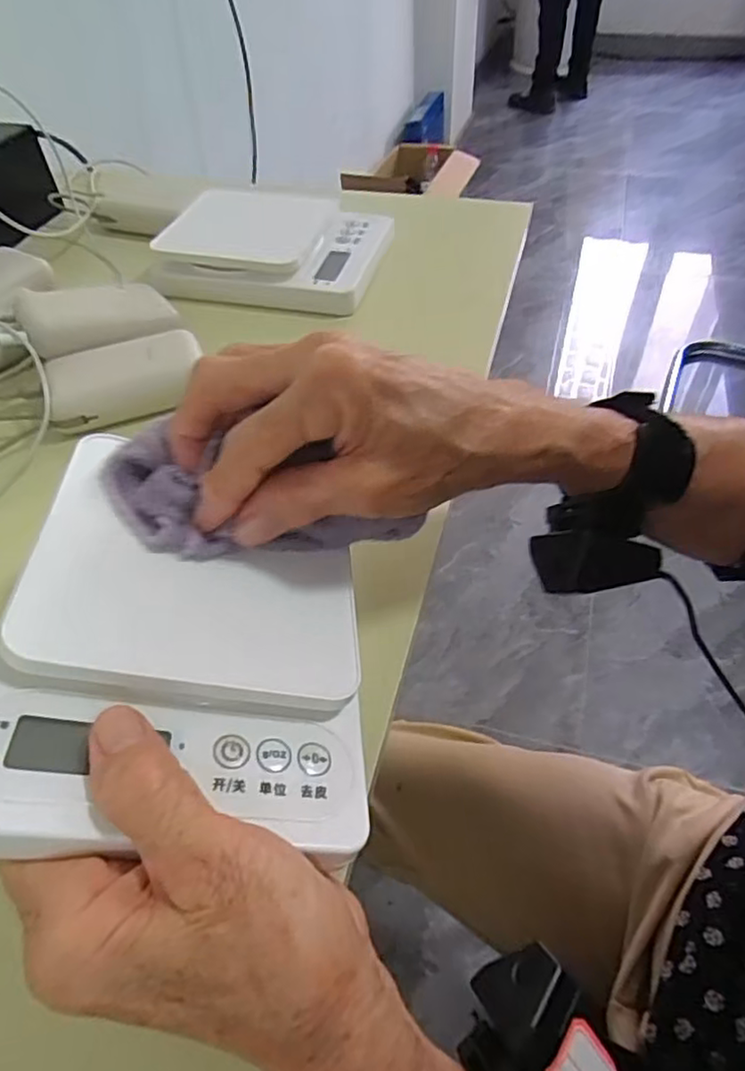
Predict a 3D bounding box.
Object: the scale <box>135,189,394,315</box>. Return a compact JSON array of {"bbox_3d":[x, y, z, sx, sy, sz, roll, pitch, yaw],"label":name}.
[{"bbox_3d":[-0.075,-0.238,0.514,0.169,0.035,0.134,10,51,12],"label":"scale"}]

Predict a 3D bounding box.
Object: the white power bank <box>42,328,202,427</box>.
[{"bbox_3d":[-0.162,-0.106,0.419,0.094,0.028,0.060,-17,51,-11],"label":"white power bank"}]

